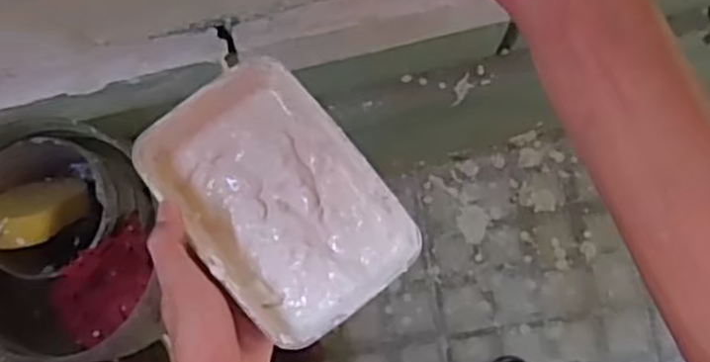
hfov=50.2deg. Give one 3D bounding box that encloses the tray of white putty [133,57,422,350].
[{"bbox_3d":[-0.050,0.011,0.485,0.112,0.038,0.168,-37,81,-6],"label":"tray of white putty"}]

